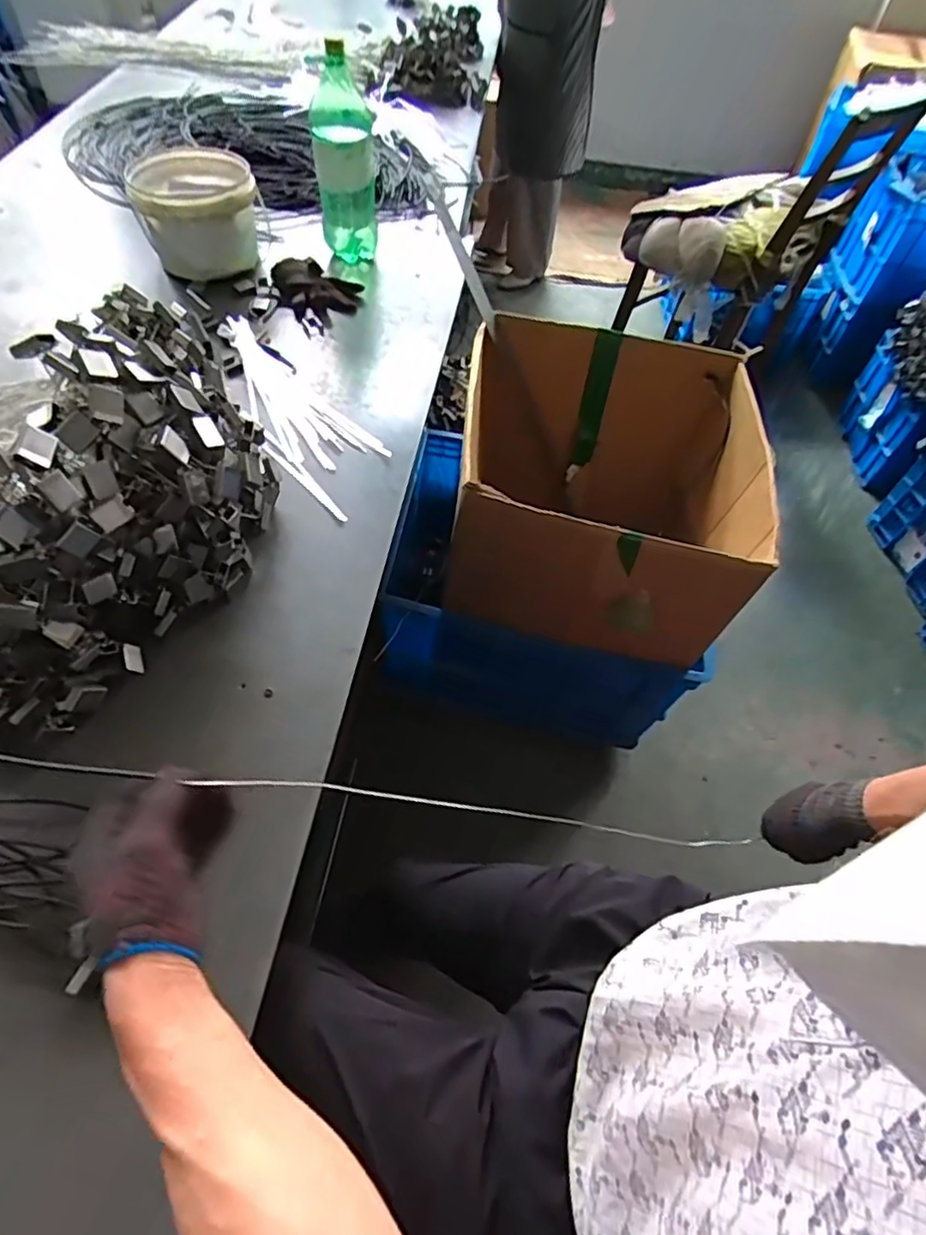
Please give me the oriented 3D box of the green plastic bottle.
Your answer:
[{"bbox_3d":[-0.212,-0.803,1.138,0.104,0.301,0.094,-4,57,-8],"label":"green plastic bottle"}]

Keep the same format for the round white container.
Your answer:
[{"bbox_3d":[-0.484,-0.736,1.166,0.212,0.138,0.229,-8,58,-10],"label":"round white container"}]

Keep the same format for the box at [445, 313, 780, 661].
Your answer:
[{"bbox_3d":[0.244,-0.217,1.148,0.508,0.354,0.493,11,56,2],"label":"box"}]

